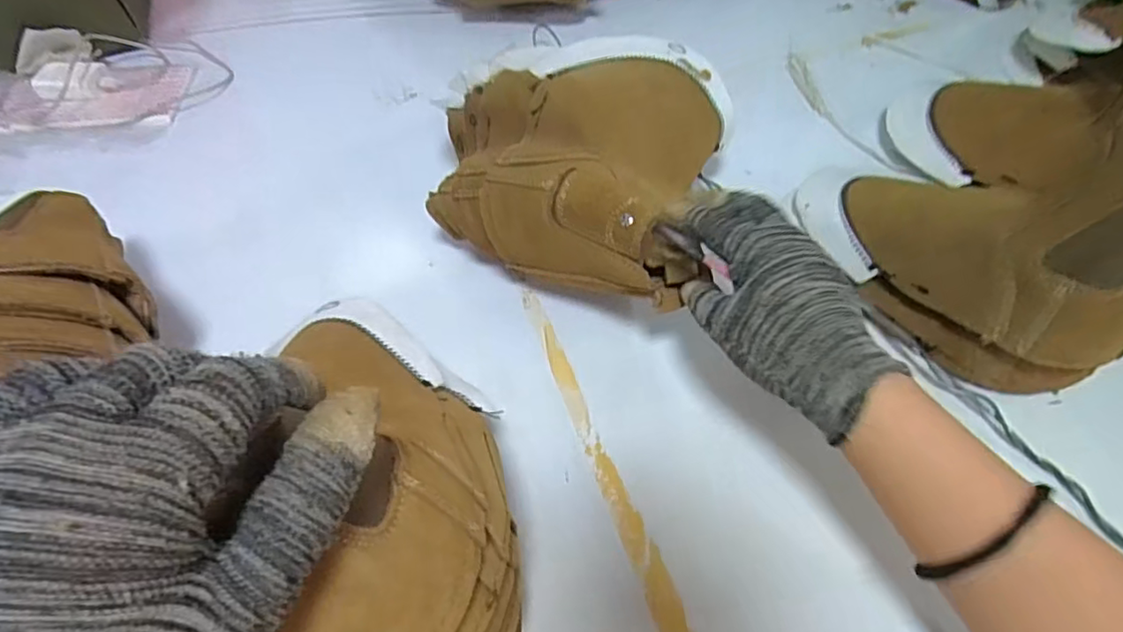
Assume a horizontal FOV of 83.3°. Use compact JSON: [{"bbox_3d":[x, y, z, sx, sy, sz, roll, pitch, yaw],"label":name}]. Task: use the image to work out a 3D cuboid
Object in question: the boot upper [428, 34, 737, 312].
[{"bbox_3d":[0.014,-0.128,0.479,0.210,0.069,0.234,12,52,11],"label":"boot upper"}]

